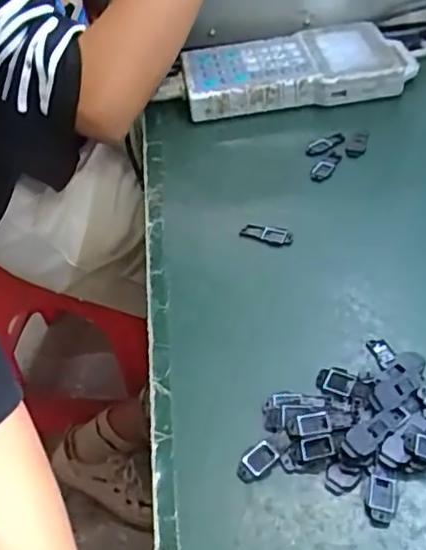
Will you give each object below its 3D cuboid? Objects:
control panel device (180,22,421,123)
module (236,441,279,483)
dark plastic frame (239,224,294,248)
[{"bbox_3d":[0.086,-0.206,0.618,0.229,0.042,0.104,-6,46,-1],"label":"control panel device"},{"bbox_3d":[0.024,0.104,0.346,0.024,0.006,0.014,-32,51,-24],"label":"module"},{"bbox_3d":[0.041,-0.030,0.475,0.040,0.012,0.009,14,49,17],"label":"dark plastic frame"}]

